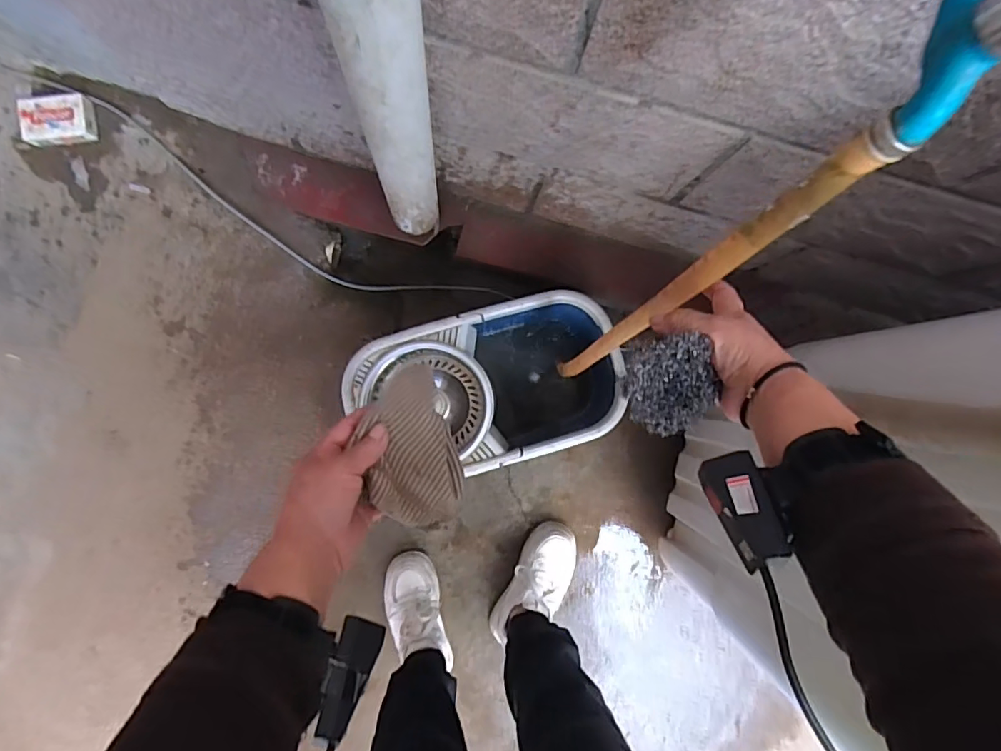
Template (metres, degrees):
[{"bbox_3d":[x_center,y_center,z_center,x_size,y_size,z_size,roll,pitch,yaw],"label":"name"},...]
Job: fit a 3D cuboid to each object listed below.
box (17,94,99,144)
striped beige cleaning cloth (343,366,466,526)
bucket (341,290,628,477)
[{"bbox_3d":[-0.708,-0.409,0.844,0.113,0.022,0.073,-7,90,-4],"label":"box"},{"bbox_3d":[-0.073,0.059,0.426,0.069,0.034,0.129,-14,91,-4],"label":"striped beige cleaning cloth"},{"bbox_3d":[-0.025,0.020,0.942,0.437,0.202,0.255,-16,91,-4],"label":"bucket"}]

